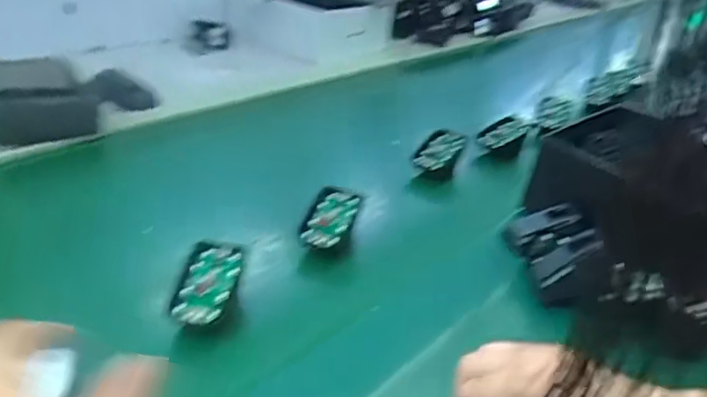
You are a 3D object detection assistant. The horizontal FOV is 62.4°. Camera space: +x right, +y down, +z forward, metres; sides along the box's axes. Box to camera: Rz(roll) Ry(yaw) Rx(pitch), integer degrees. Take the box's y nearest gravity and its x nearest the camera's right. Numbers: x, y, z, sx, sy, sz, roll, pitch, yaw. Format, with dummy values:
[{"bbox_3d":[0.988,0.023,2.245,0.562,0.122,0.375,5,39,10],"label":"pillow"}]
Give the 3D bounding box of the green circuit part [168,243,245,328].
[{"bbox_3d":[-0.108,0.062,0.432,0.041,0.009,0.067,8,53,9],"label":"green circuit part"}]

